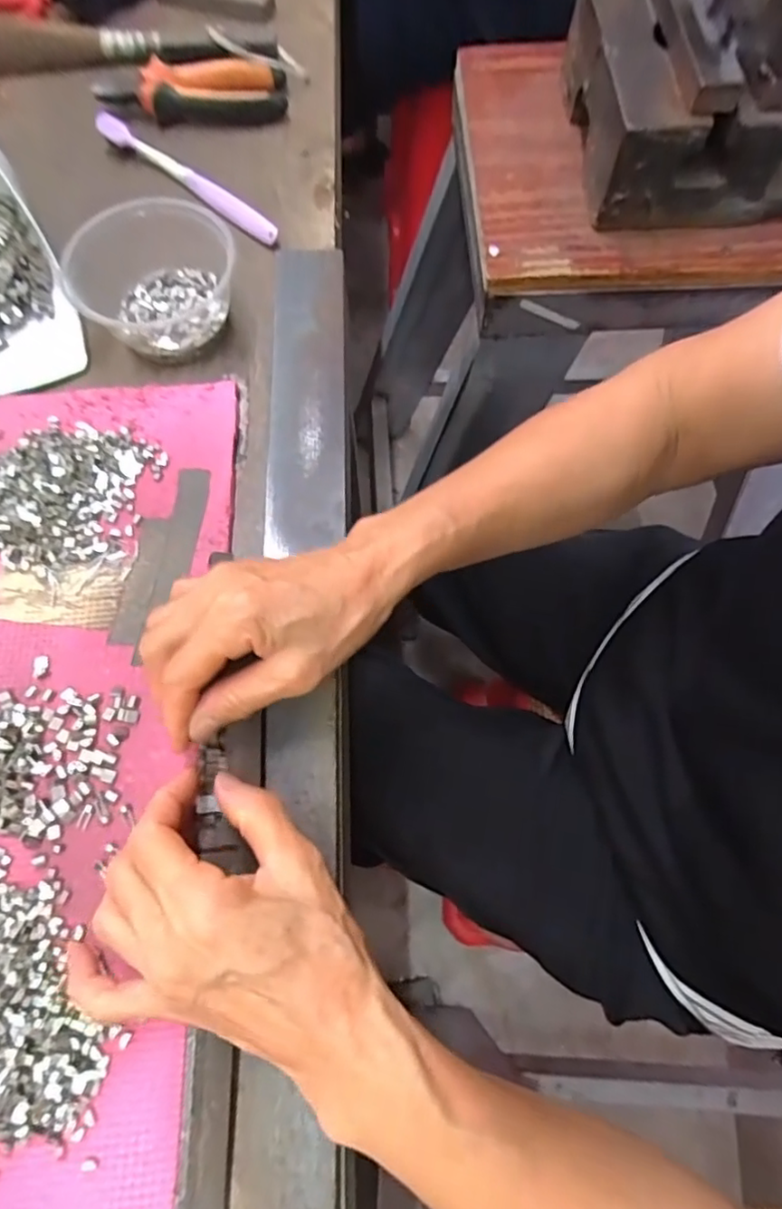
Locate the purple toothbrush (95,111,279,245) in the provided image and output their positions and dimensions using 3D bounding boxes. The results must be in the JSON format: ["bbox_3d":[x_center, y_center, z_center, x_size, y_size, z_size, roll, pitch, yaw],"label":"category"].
[{"bbox_3d":[-0.155,-0.328,0.458,0.180,0.015,0.015,36,74,13],"label":"purple toothbrush"}]

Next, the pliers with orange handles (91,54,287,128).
[{"bbox_3d":[-0.162,-0.417,0.486,0.148,0.021,0.049,-1,70,1],"label":"pliers with orange handles"}]

